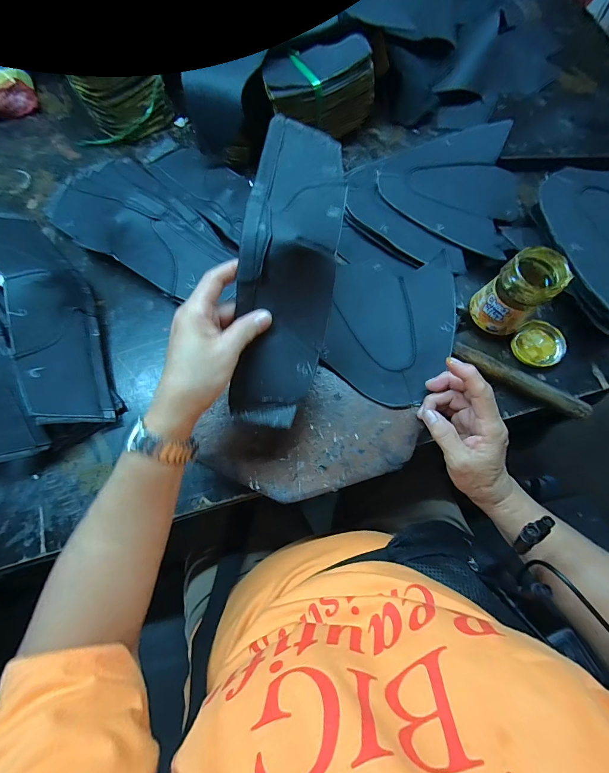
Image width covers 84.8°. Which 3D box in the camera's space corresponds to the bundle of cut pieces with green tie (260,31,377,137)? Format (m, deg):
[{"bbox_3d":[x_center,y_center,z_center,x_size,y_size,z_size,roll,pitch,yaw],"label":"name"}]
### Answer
[{"bbox_3d":[0.017,-0.400,0.459,0.150,0.086,0.065,-31,77,-8],"label":"bundle of cut pieces with green tie"}]

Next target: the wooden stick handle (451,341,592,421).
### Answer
[{"bbox_3d":[0.247,-0.008,0.384,0.159,0.013,0.019,29,77,7],"label":"wooden stick handle"}]

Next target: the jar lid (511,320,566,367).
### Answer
[{"bbox_3d":[0.289,-0.053,0.412,0.056,0.016,0.057,0,75,0],"label":"jar lid"}]

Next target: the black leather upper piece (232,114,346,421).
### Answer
[{"bbox_3d":[-0.013,-0.112,0.313,0.082,0.073,0.295,8,92,2],"label":"black leather upper piece"}]

